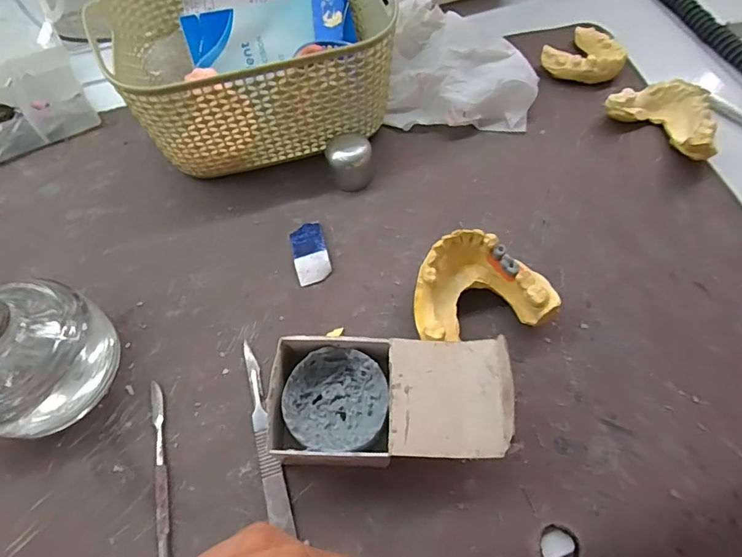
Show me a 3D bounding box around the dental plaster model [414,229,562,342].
[{"bbox_3d":[0.057,0.005,0.258,0.070,0.038,0.049,-10,64,-5],"label":"dental plaster model"}]

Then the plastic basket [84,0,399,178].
[{"bbox_3d":[-0.071,-0.141,0.310,0.156,0.083,0.116,-14,64,-7],"label":"plastic basket"}]

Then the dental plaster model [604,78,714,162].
[{"bbox_3d":[0.201,-0.109,0.320,0.047,0.029,0.071,-40,70,-18],"label":"dental plaster model"}]

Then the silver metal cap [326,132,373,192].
[{"bbox_3d":[-0.013,-0.078,0.308,0.028,0.027,0.031,-5,64,-2],"label":"silver metal cap"}]

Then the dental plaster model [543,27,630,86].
[{"bbox_3d":[0.163,-0.166,0.357,0.057,0.021,0.050,-37,69,-17],"label":"dental plaster model"}]

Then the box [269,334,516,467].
[{"bbox_3d":[0.007,0.060,0.228,0.112,0.042,0.057,1,64,1],"label":"box"}]

